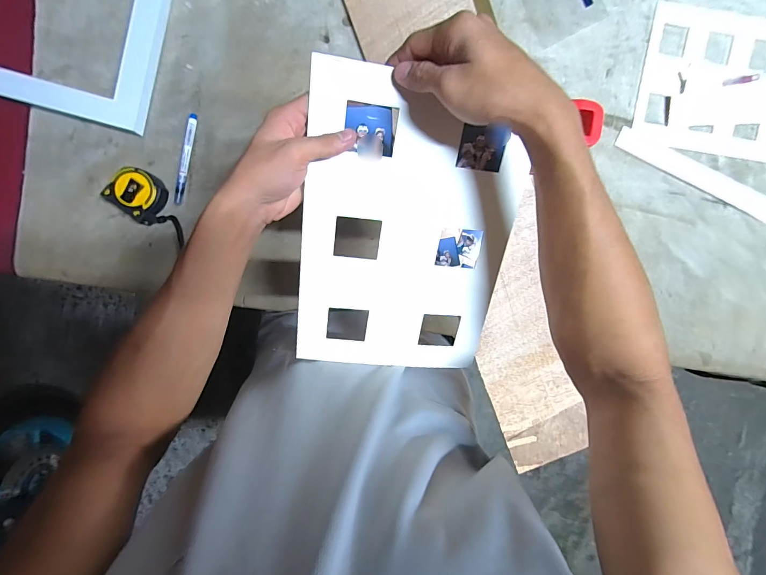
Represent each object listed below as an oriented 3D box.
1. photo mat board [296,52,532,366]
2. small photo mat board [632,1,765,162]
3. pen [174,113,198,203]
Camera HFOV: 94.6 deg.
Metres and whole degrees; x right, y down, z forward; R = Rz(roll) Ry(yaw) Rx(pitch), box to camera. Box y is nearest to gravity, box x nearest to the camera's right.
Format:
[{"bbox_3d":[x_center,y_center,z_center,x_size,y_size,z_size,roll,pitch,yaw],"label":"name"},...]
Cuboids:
[{"bbox_3d":[0.026,-0.044,0.353,0.205,0.009,0.282,5,113,-10],"label":"photo mat board"},{"bbox_3d":[0.554,-0.319,0.557,0.291,0.011,0.210,7,96,-1],"label":"small photo mat board"},{"bbox_3d":[-0.295,-0.191,0.530,0.013,0.009,0.134,12,93,-3],"label":"pen"}]

